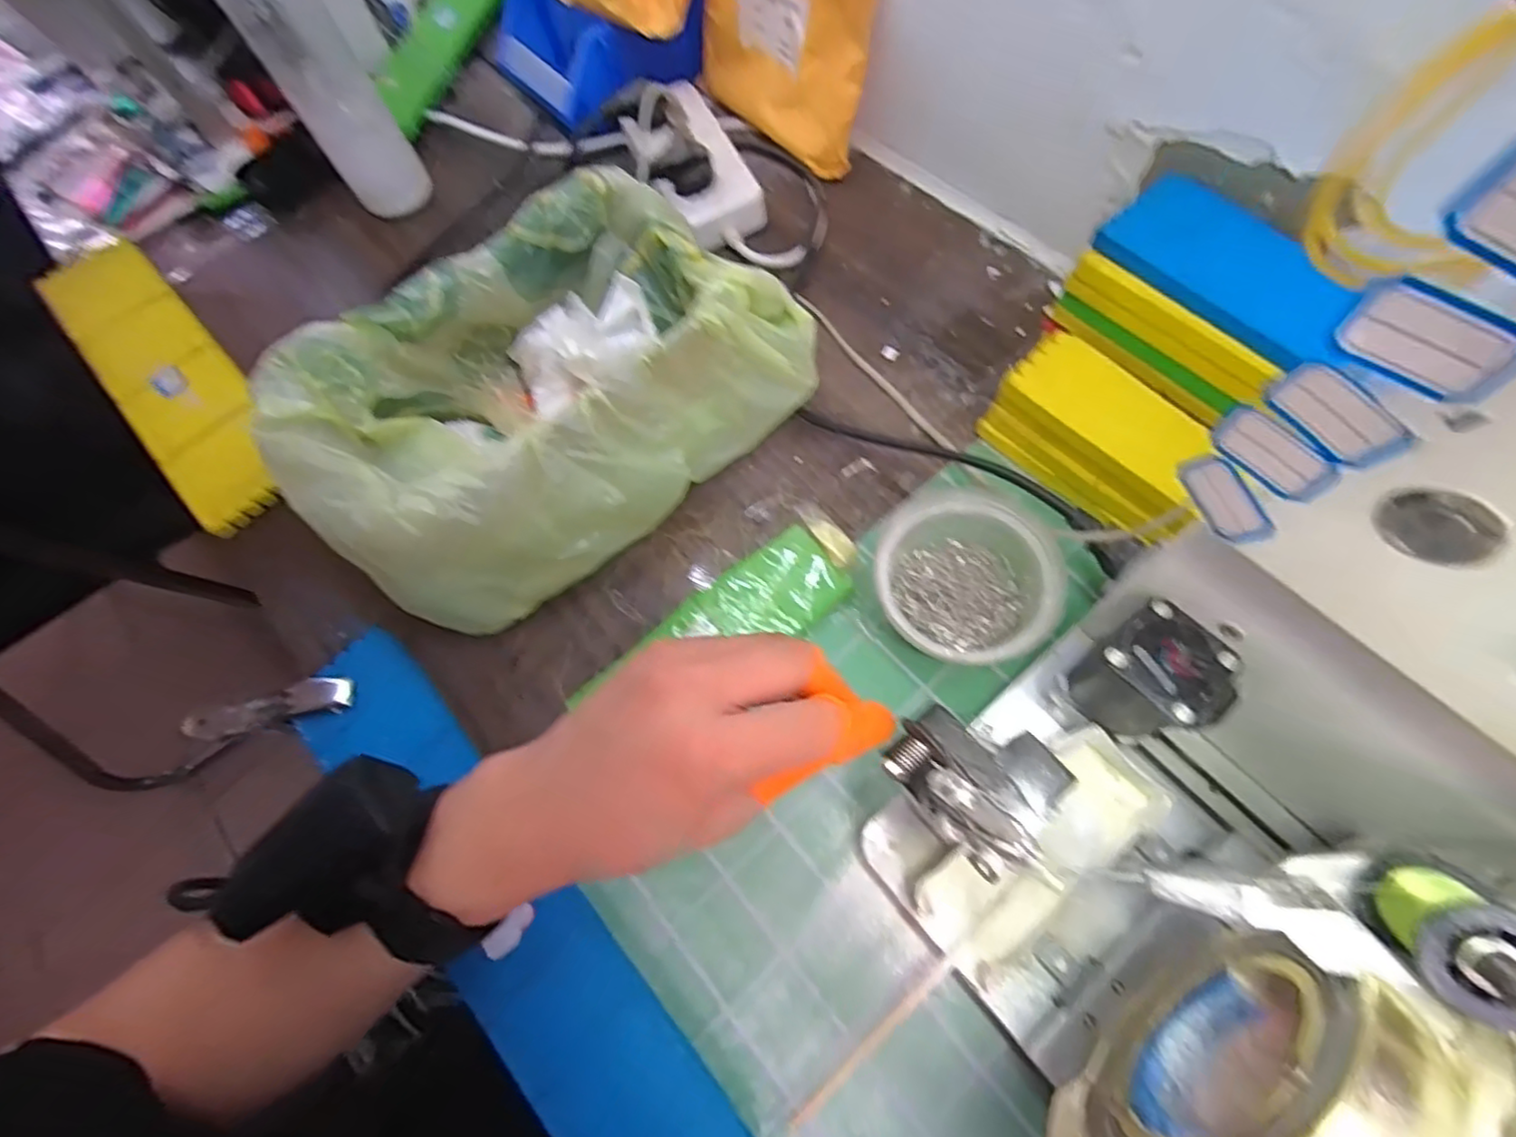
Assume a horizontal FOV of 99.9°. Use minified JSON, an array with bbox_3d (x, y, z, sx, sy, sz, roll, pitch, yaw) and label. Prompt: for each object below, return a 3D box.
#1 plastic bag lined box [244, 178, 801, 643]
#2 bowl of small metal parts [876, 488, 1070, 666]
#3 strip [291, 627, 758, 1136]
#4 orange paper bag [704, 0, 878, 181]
[{"bbox_3d":[-0.128,-0.103,0.399,0.300,0.112,0.174,-38,70,-10],"label":"plastic bag lined box"},{"bbox_3d":[0.117,0.008,0.369,0.096,0.054,0.101,-2,68,5],"label":"bowl of small metal parts"},{"bbox_3d":[-0.140,0.175,0.338,0.066,0.022,0.344,-36,67,-28],"label":"strip"},{"bbox_3d":[0.020,-0.423,0.493,0.051,0.166,0.170,-39,70,-10],"label":"orange paper bag"}]

